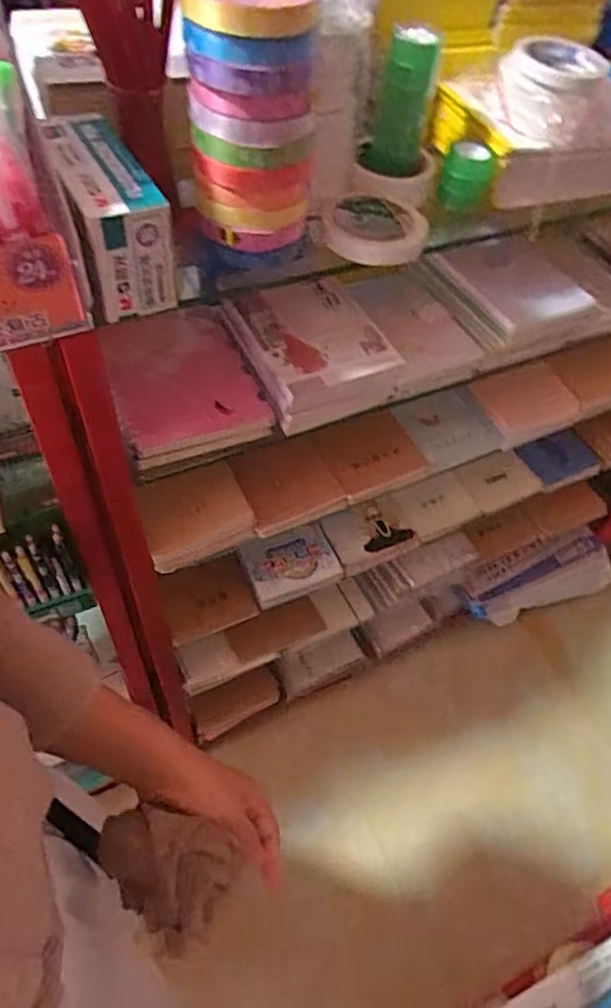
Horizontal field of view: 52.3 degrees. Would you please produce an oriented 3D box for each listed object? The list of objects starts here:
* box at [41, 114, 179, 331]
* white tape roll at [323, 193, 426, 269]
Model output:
[{"bbox_3d":[-0.157,-0.233,0.509,0.065,0.095,0.134,-19,59,-18],"label":"box"},{"bbox_3d":[0.067,-0.274,0.618,0.100,0.028,0.100,3,55,-4],"label":"white tape roll"}]

